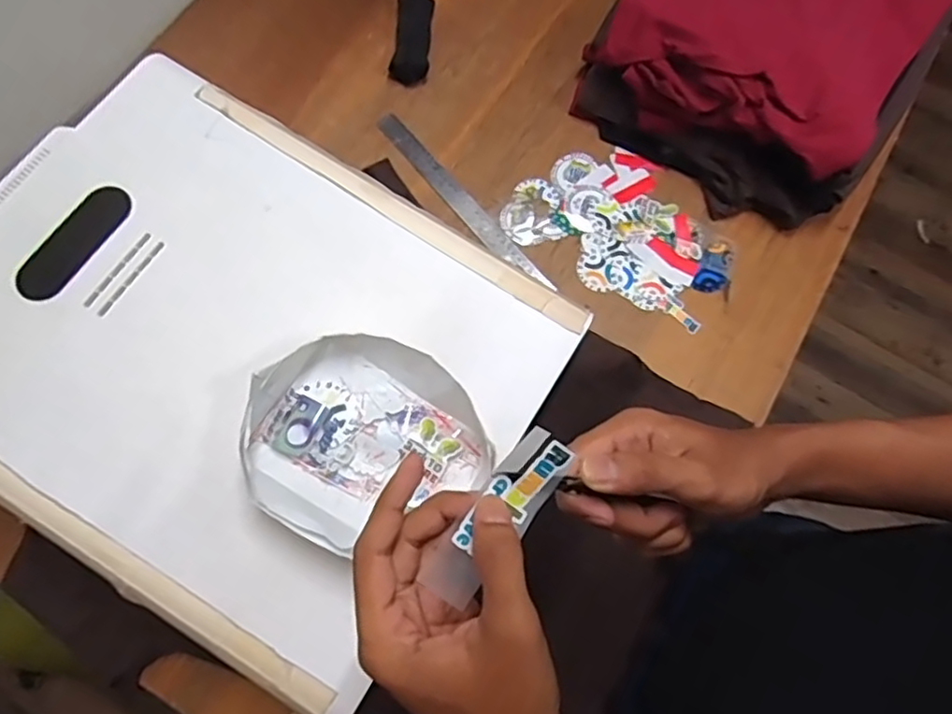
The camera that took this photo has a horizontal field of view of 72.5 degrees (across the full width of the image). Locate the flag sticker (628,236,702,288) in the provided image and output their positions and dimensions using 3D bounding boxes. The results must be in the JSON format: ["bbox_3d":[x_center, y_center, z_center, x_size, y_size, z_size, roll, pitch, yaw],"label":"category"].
[{"bbox_3d":[0.227,-0.119,0.779,0.081,0.004,0.038,33,76,7],"label":"flag sticker"}]

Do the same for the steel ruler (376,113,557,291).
[{"bbox_3d":[-0.019,-0.189,0.788,0.031,0.009,0.298,-39,79,-15],"label":"steel ruler"}]

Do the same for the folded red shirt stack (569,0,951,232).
[{"bbox_3d":[0.396,-0.447,0.815,0.340,0.130,0.526,34,74,8],"label":"folded red shirt stack"}]

